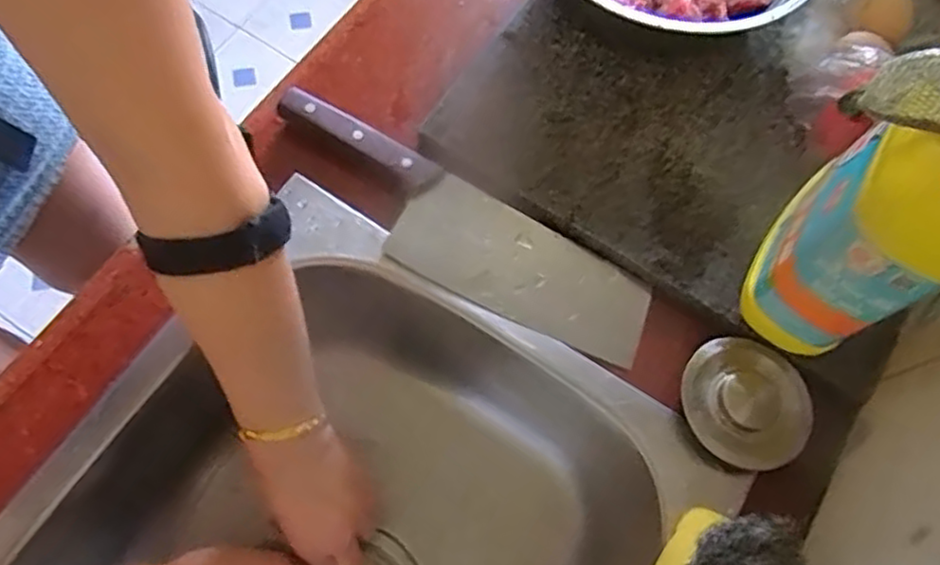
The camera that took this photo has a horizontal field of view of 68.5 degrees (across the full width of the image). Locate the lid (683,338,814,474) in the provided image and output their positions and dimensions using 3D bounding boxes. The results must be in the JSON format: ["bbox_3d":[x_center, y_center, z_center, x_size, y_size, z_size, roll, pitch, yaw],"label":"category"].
[{"bbox_3d":[0.173,0.074,0.433,0.076,0.022,0.077,0,66,-1],"label":"lid"}]

